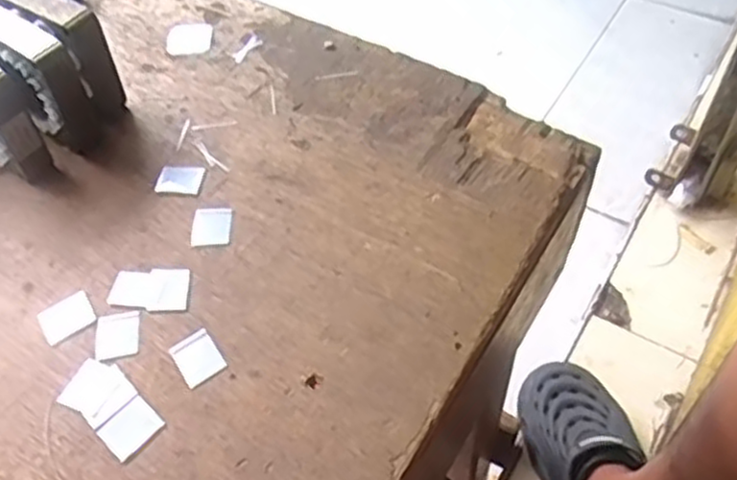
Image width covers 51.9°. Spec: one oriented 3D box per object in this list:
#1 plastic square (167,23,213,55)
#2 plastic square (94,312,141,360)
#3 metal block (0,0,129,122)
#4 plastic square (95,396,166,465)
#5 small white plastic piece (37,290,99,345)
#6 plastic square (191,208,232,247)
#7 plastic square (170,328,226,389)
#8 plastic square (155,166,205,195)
[{"bbox_3d":[-0.128,-0.144,0.541,0.032,0.005,0.029,-7,53,-3],"label":"plastic square"},{"bbox_3d":[-0.131,0.049,0.396,0.023,0.004,0.026,-9,53,-5],"label":"plastic square"},{"bbox_3d":[-0.189,-0.120,0.474,0.063,0.079,0.023,29,59,22],"label":"metal block"},{"bbox_3d":[-0.115,0.090,0.366,0.022,0.004,0.027,33,60,24],"label":"plastic square"},{"bbox_3d":[-0.161,0.041,0.404,0.027,0.004,0.021,-32,58,-20],"label":"small white plastic piece"},{"bbox_3d":[-0.091,-0.008,0.438,0.022,0.004,0.026,-3,53,0],"label":"plastic square"},{"bbox_3d":[-0.088,0.059,0.387,0.022,0.004,0.028,-29,58,-19],"label":"plastic square"},{"bbox_3d":[-0.115,-0.037,0.460,0.027,0.004,0.022,3,53,4],"label":"plastic square"}]

